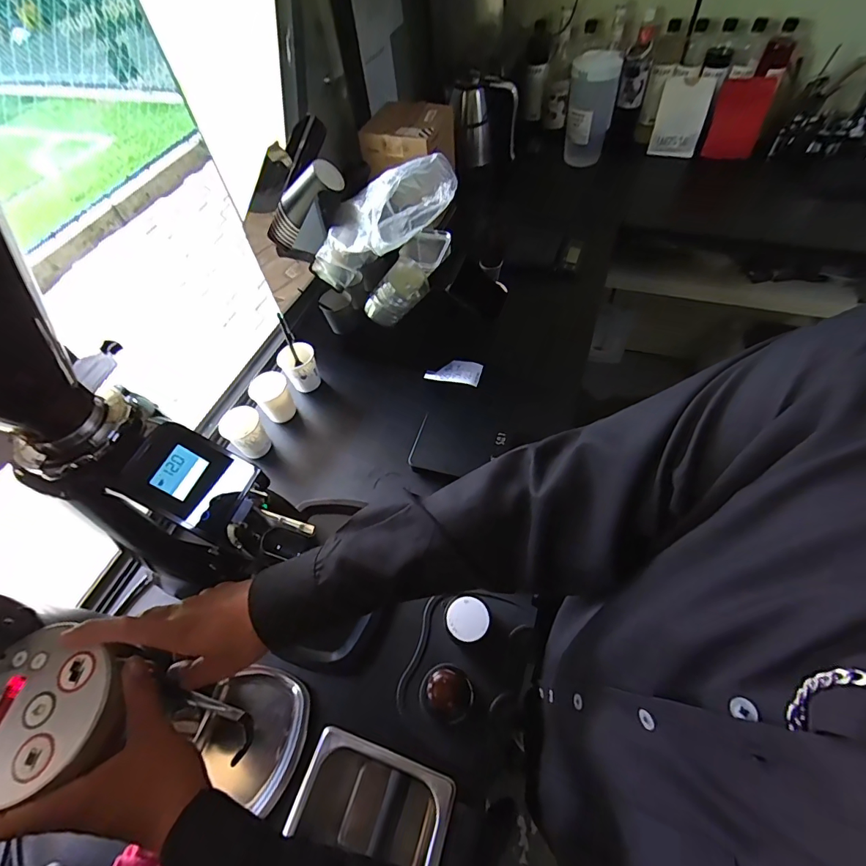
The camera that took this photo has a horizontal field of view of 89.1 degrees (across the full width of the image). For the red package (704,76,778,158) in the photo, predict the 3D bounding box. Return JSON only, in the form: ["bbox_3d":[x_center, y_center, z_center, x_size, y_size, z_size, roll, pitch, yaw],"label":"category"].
[{"bbox_3d":[0.903,-0.927,1.301,0.142,0.187,0.067,18,59,17],"label":"red package"}]

